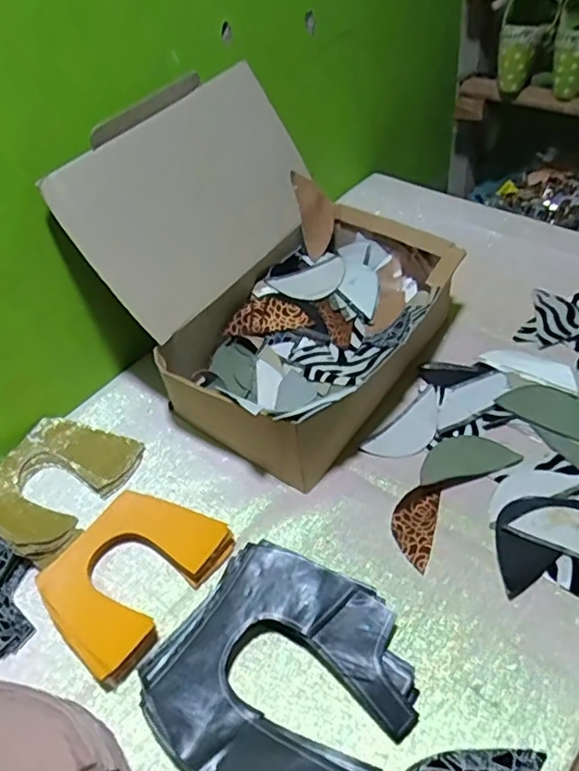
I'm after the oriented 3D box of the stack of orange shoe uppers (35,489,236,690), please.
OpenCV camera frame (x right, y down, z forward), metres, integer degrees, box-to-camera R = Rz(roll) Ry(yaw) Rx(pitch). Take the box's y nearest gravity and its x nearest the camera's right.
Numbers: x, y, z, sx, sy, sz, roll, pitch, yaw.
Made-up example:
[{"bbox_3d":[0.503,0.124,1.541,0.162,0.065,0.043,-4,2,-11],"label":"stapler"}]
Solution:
[{"bbox_3d":[-0.147,0.174,0.564,0.124,0.028,0.160,24,53,28],"label":"stack of orange shoe uppers"}]

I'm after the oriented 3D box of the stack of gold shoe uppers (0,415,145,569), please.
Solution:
[{"bbox_3d":[-0.253,0.100,0.648,0.129,0.027,0.159,19,51,24],"label":"stack of gold shoe uppers"}]

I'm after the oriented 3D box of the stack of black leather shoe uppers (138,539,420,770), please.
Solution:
[{"bbox_3d":[-0.003,0.232,0.481,0.187,0.037,0.189,24,53,27],"label":"stack of black leather shoe uppers"}]

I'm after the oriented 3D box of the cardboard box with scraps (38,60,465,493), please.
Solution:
[{"bbox_3d":[-0.019,-0.123,0.684,0.324,0.293,0.333,25,54,28],"label":"cardboard box with scraps"}]

